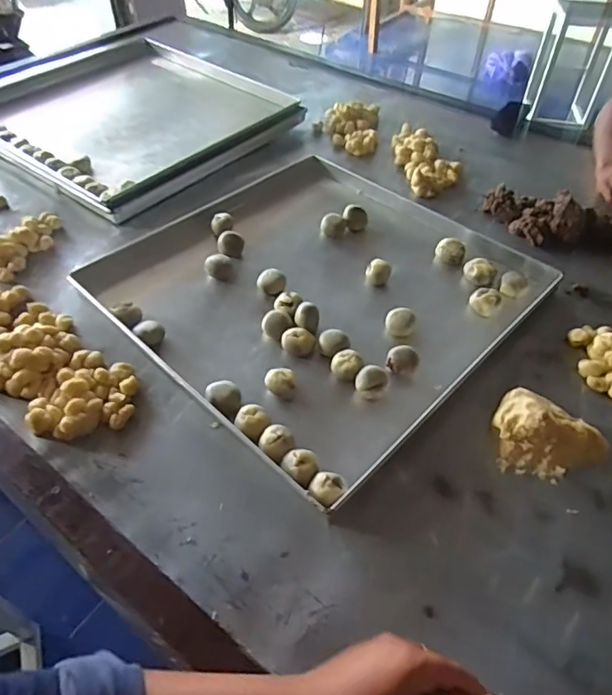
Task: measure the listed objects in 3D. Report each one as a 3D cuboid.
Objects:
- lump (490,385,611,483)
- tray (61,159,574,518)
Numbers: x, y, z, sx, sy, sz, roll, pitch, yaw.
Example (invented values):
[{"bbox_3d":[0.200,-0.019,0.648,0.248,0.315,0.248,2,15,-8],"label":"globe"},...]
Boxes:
[{"bbox_3d":[0.268,0.102,0.581,0.120,0.041,0.097,29,53,24],"label":"lump"},{"bbox_3d":[0.024,-0.104,0.768,0.518,0.030,0.540,35,55,27],"label":"tray"}]

